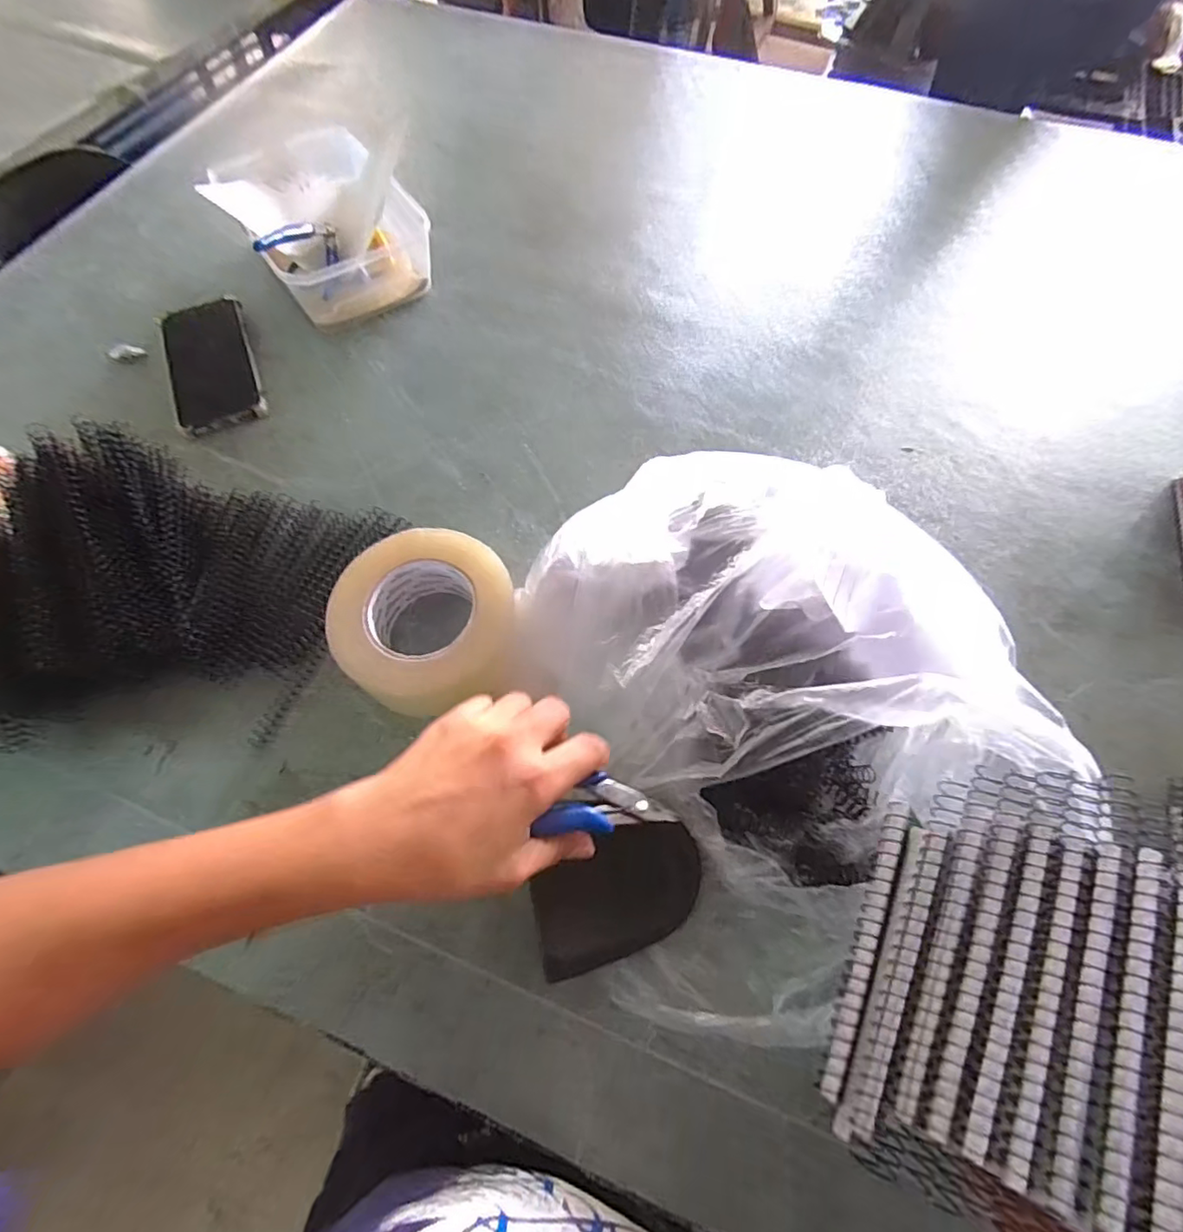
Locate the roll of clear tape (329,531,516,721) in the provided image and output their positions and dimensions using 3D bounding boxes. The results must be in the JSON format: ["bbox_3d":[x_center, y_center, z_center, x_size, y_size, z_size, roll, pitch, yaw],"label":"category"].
[{"bbox_3d":[-0.119,0.008,0.431,0.125,0.063,0.128,0,64,0],"label":"roll of clear tape"}]

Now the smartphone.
[{"bbox_3d":[-0.381,-0.252,0.585,0.082,0.009,0.185,-21,66,-10],"label":"smartphone"}]

